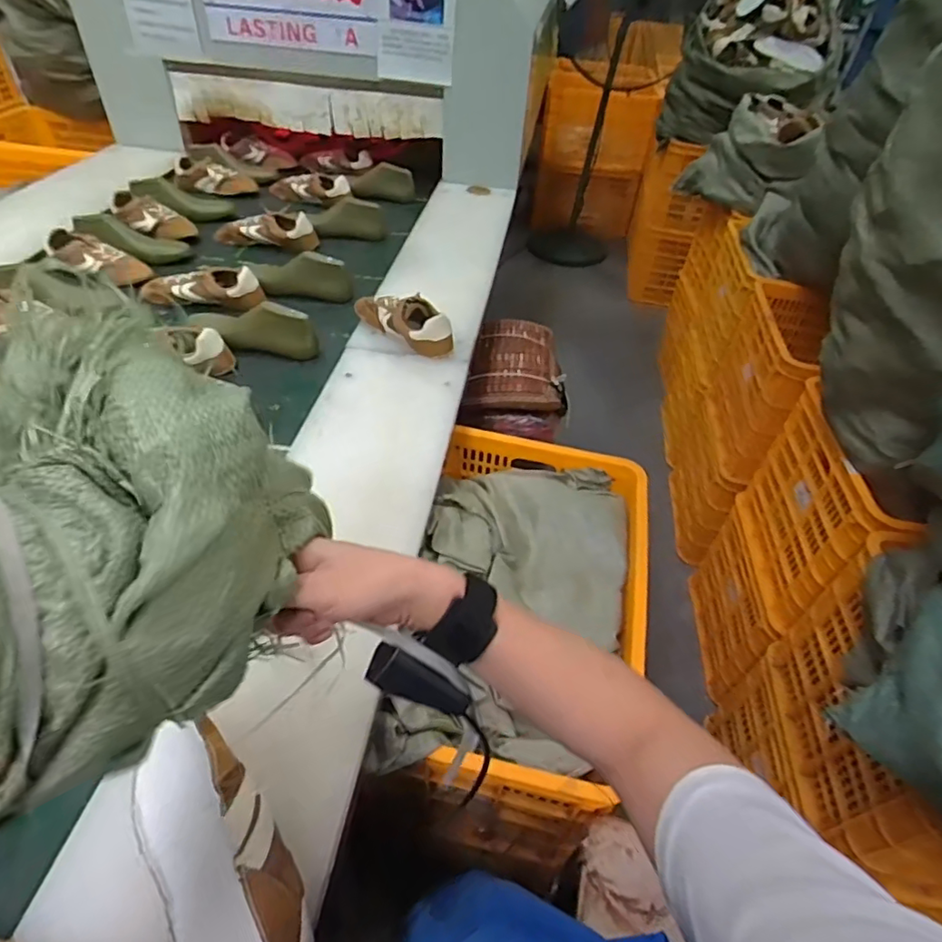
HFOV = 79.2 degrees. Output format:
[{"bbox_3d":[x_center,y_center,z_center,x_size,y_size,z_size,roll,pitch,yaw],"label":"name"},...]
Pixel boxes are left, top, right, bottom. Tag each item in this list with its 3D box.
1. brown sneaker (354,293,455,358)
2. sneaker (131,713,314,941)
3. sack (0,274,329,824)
[{"bbox_3d":[-0.131,-0.299,1.123,0.081,0.077,0.231,-33,56,-31],"label":"brown sneaker"},{"bbox_3d":[-0.218,0.327,0.487,0.096,0.076,0.239,-30,55,-29],"label":"sneaker"},{"bbox_3d":[-0.193,0.041,0.271,0.161,0.130,0.233,12,46,7],"label":"sack"}]

